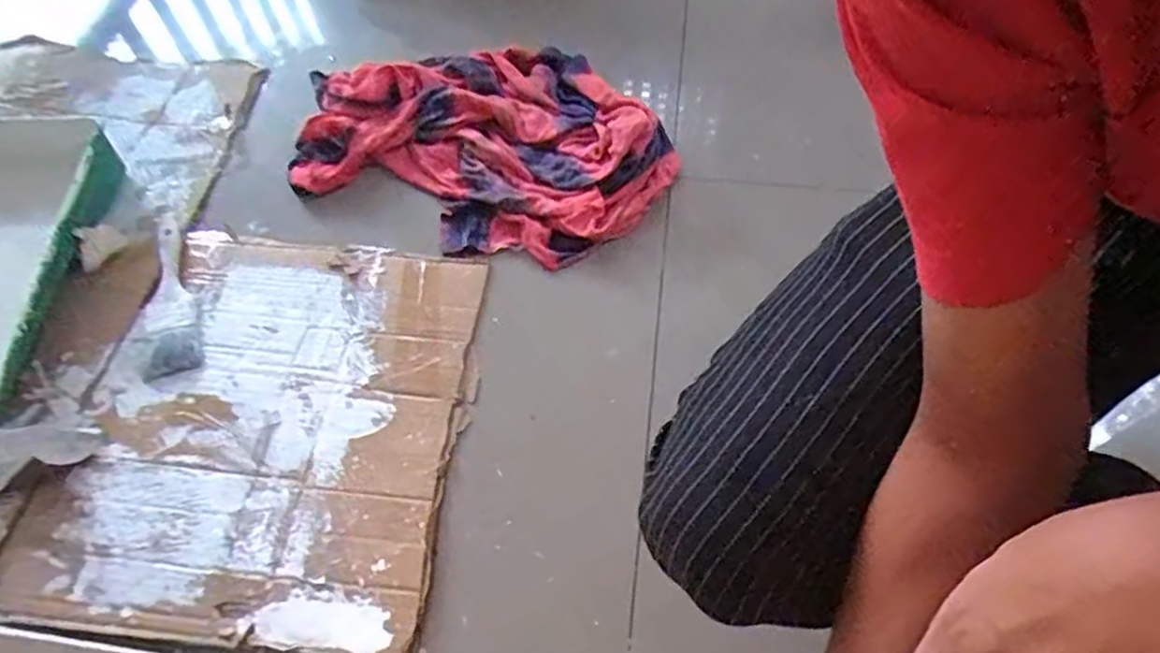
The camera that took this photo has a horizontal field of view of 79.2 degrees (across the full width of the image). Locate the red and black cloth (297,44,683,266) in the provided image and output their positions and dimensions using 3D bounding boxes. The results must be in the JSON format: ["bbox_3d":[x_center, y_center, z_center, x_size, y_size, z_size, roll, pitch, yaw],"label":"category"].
[{"bbox_3d":[-0.116,-0.231,0.809,0.447,0.061,0.295,21,61,10],"label":"red and black cloth"}]

